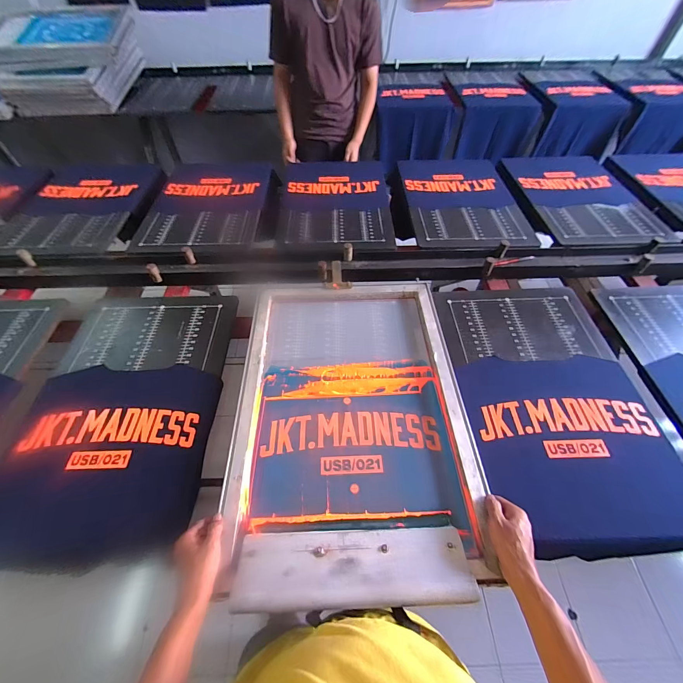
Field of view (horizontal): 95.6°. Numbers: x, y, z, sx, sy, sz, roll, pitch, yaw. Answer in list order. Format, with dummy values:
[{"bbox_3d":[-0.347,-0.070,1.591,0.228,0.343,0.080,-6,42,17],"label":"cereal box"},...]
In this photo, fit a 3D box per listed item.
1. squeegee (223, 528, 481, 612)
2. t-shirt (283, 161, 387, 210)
[{"bbox_3d":[0.018,0.345,0.473,0.341,0.030,0.101,0,33,-1],"label":"squeegee"},{"bbox_3d":[-0.025,-0.633,1.244,0.403,0.018,0.360,0,56,0],"label":"t-shirt"}]

